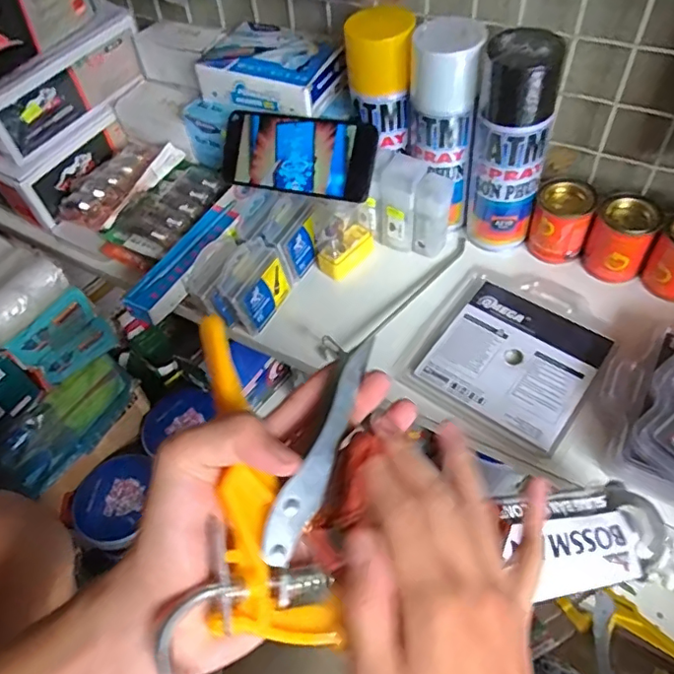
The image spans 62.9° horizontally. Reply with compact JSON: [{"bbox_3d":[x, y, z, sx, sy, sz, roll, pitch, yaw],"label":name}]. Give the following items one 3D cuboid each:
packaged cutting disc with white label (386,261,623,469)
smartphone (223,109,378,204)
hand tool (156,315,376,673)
[{"bbox_3d":[0.161,0.011,0.510,0.157,0.019,0.170,29,59,26],"label":"packaged cutting disc with white label"},{"bbox_3d":[-0.042,-0.182,0.552,0.162,0.073,0.013,13,8,18],"label":"smartphone"},{"bbox_3d":[-0.027,0.074,0.256,0.082,0.039,0.165,-4,74,3],"label":"hand tool"}]

